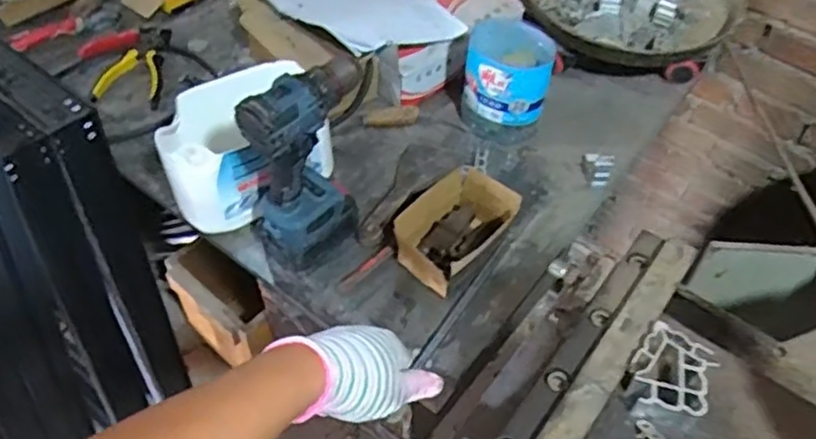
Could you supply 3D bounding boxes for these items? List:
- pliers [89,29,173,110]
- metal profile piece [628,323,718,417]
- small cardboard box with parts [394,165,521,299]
[{"bbox_3d":[-0.427,-0.243,1.039,0.104,0.014,0.169,1,52,-3],"label":"pliers"},{"bbox_3d":[0.218,0.123,0.549,0.060,0.016,0.076,25,55,15],"label":"metal profile piece"},{"bbox_3d":[0.061,0.011,0.844,0.151,0.066,0.116,-37,62,-27],"label":"small cardboard box with parts"}]

